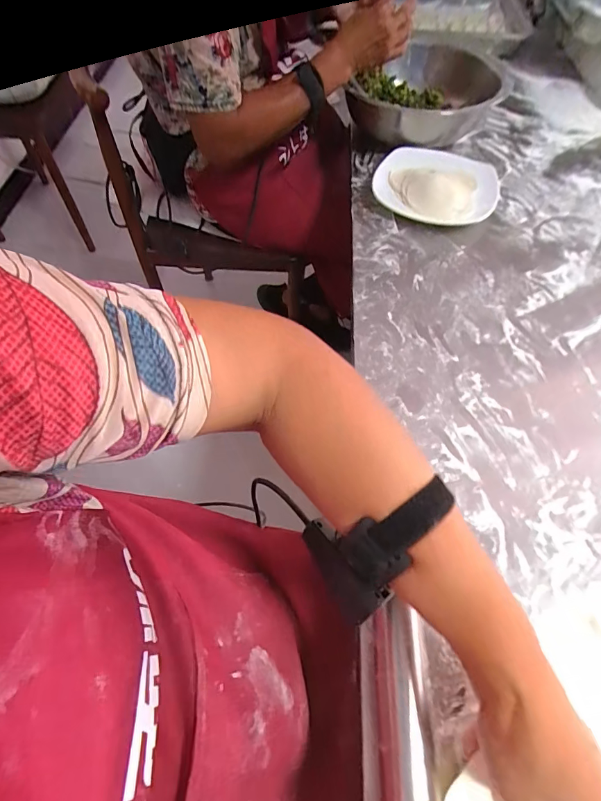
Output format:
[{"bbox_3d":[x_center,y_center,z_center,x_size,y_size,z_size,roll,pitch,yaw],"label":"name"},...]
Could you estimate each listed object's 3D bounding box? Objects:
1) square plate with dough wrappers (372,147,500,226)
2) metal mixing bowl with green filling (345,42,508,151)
[{"bbox_3d":[0.195,-0.311,0.587,0.164,0.031,0.173,21,62,12],"label":"square plate with dough wrappers"},{"bbox_3d":[0.188,-0.461,0.634,0.216,0.088,0.203,0,60,0],"label":"metal mixing bowl with green filling"}]

